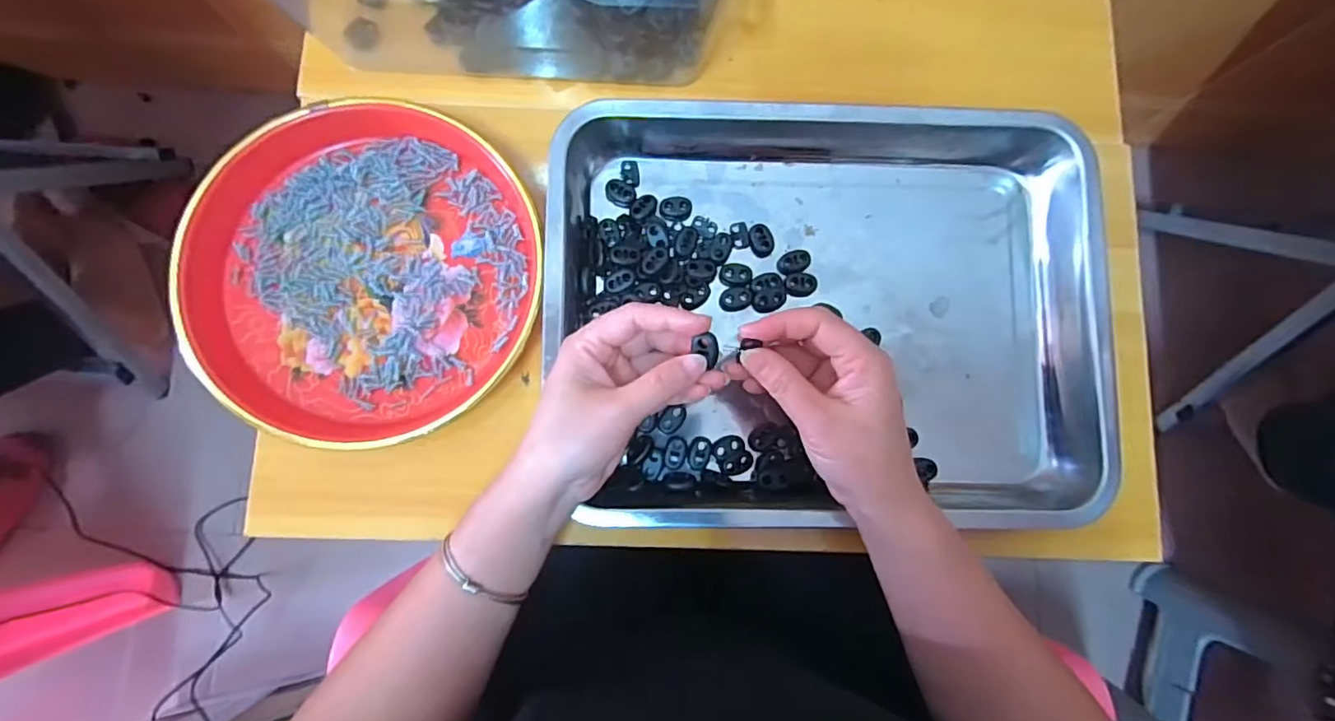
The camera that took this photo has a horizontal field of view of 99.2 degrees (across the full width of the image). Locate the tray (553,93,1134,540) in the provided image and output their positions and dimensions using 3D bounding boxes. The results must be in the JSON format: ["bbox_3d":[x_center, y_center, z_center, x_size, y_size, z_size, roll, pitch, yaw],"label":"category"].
[{"bbox_3d":[0.103,-0.030,0.371,0.350,0.039,0.270,1,82,-3],"label":"tray"}]

